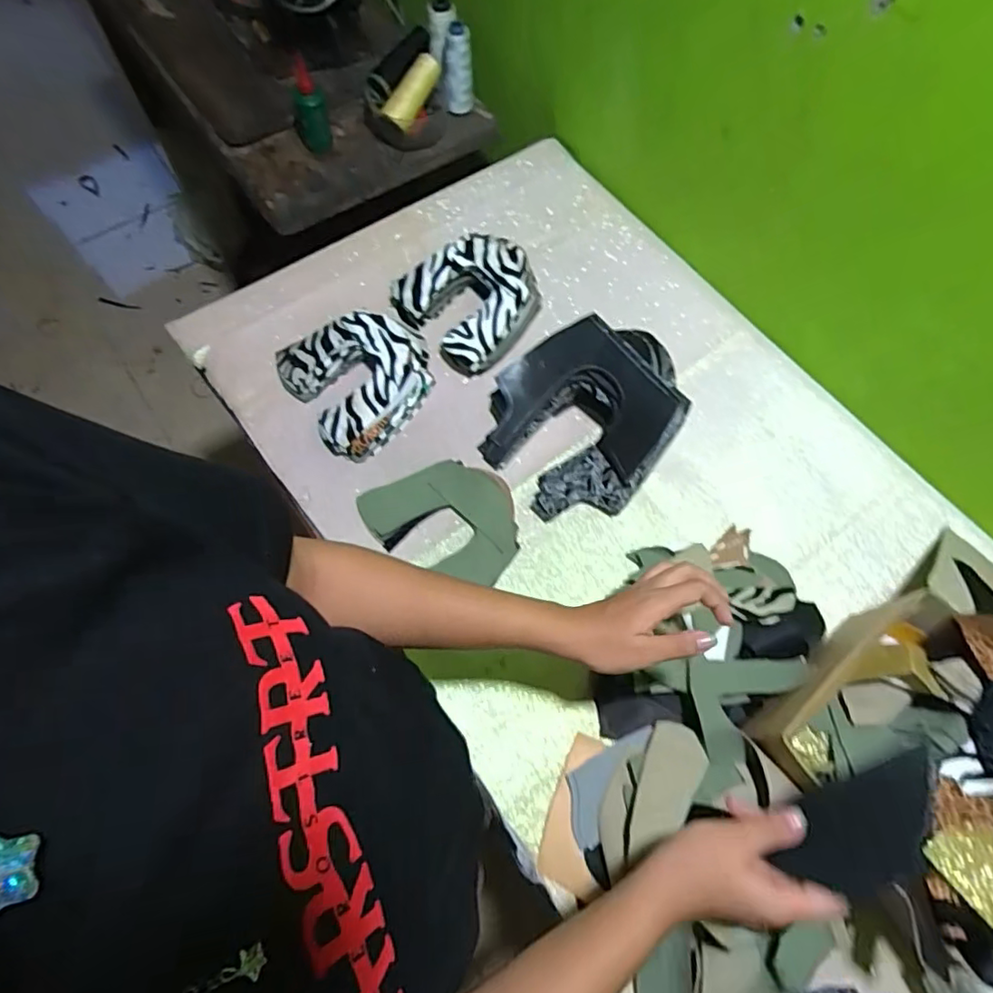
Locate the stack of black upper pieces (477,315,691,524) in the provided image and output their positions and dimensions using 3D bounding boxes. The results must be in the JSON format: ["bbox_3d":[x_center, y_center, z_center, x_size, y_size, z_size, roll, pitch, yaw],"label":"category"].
[{"bbox_3d":[0.092,-0.094,0.652,0.206,0.109,0.216,31,69,10],"label":"stack of black upper pieces"}]

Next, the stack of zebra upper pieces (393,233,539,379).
[{"bbox_3d":[-0.031,-0.252,0.739,0.151,0.068,0.163,-39,74,-17],"label":"stack of zebra upper pieces"}]

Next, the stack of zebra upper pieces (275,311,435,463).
[{"bbox_3d":[-0.159,-0.146,0.701,0.162,0.052,0.168,-34,72,-15],"label":"stack of zebra upper pieces"}]

